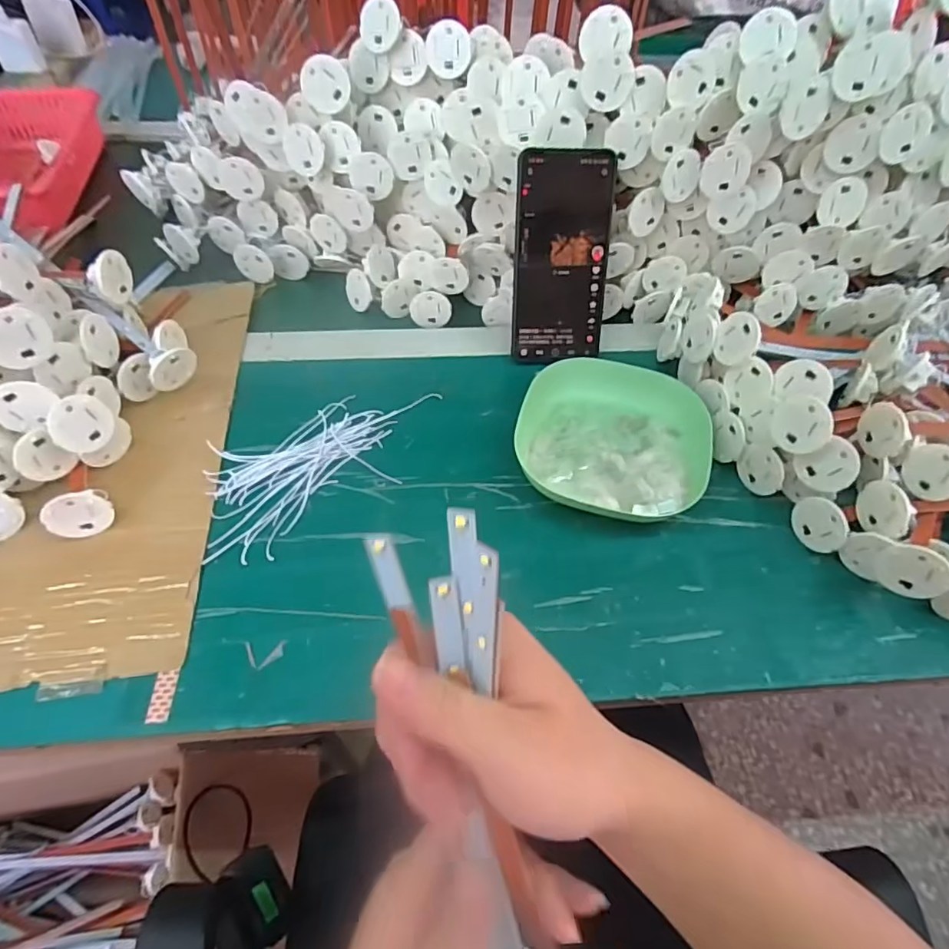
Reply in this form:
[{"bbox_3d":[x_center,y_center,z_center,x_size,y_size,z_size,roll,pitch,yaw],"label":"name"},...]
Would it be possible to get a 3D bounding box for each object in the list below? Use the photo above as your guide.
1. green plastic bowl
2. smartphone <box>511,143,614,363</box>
[{"bbox_3d":[0.109,-0.034,0.430,0.140,0.033,0.143,1,54,-2],"label":"green plastic bowl"},{"bbox_3d":[0.073,-0.178,0.458,0.079,0.163,0.010,-1,26,-4],"label":"smartphone"}]

